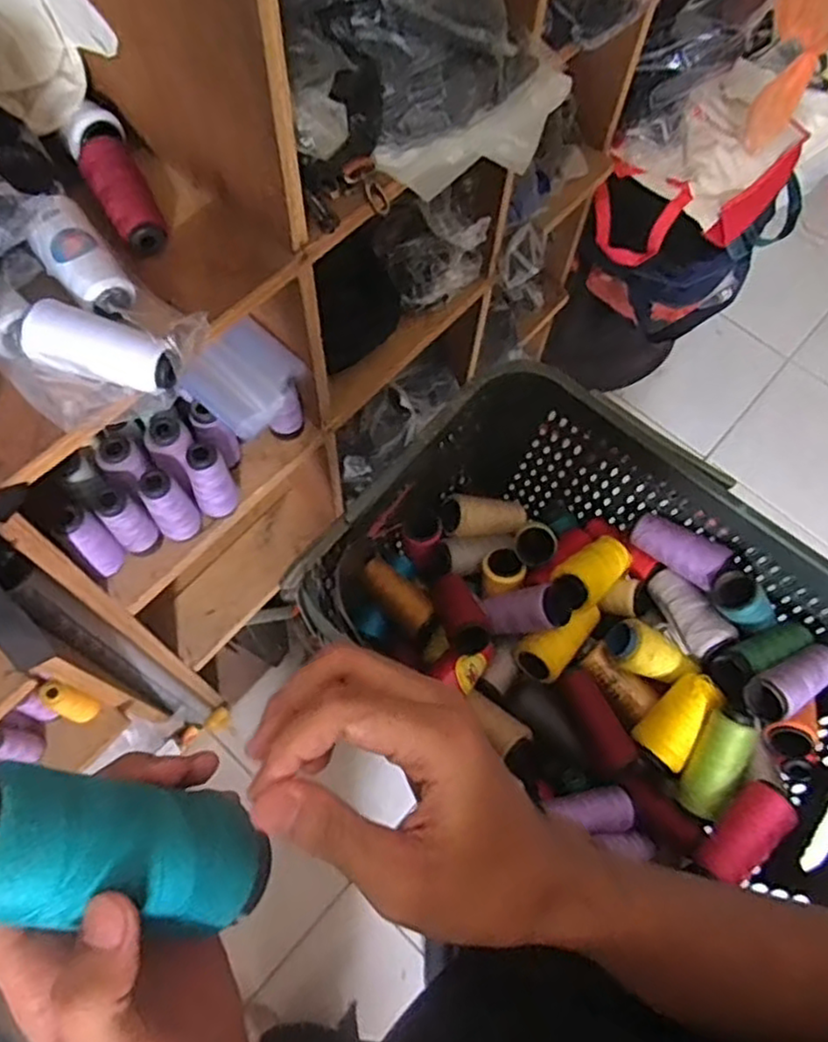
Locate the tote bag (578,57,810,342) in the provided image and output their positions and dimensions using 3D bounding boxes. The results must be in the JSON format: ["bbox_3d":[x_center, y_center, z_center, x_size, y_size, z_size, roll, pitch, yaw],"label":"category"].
[{"bbox_3d":[0.533,-0.556,1.337,0.255,0.356,0.429,43,71,15],"label":"tote bag"}]

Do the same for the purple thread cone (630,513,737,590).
[{"bbox_3d":[0.303,0.028,0.806,0.044,0.047,0.124,-39,47,-18],"label":"purple thread cone"}]

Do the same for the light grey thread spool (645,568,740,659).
[{"bbox_3d":[0.301,0.101,0.778,0.054,0.051,0.102,-30,71,-15],"label":"light grey thread spool"}]

